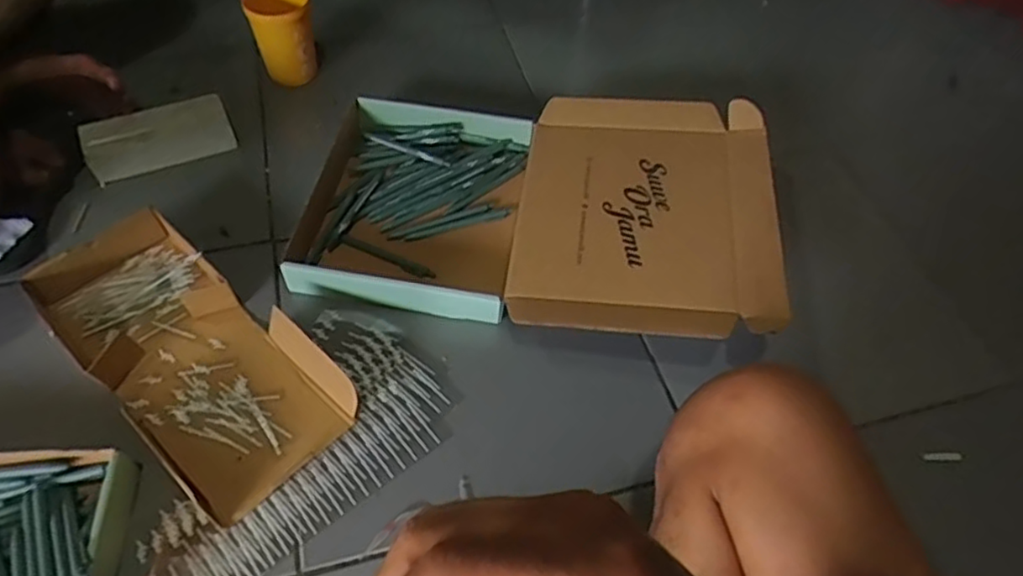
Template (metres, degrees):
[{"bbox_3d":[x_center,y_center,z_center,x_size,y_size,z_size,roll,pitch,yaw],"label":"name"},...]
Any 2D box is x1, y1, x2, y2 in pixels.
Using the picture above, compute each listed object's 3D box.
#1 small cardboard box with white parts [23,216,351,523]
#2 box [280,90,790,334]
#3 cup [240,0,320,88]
[{"bbox_3d":[-0.341,0.061,0.694,0.358,0.045,0.175,37,59,21],"label":"small cardboard box with white parts"},{"bbox_3d":[0.035,-0.109,0.797,0.533,0.103,0.354,9,54,3],"label":"box"},{"bbox_3d":[-0.321,-0.354,0.927,0.083,0.125,0.076,2,54,-3],"label":"cup"}]

